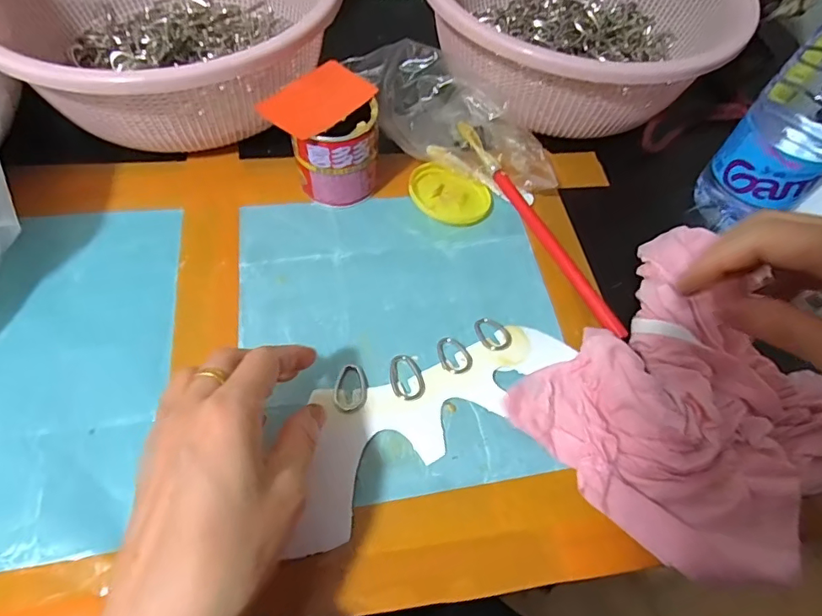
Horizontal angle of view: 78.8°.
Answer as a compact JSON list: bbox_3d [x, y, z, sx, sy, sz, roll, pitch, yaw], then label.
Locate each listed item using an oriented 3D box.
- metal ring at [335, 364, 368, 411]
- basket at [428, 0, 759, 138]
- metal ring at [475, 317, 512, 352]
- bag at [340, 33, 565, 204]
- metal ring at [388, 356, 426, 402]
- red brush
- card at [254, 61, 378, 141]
[{"bbox_3d":[-0.039,0.051,0.321,0.021,0.004,0.032,-5,60,-6],"label":"metal ring"},{"bbox_3d":[0.146,-0.268,0.457,0.266,0.095,0.240,5,60,0],"label":"basket"},{"bbox_3d":[0.057,0.017,0.348,0.020,0.004,0.029,-22,64,-15],"label":"metal ring"},{"bbox_3d":[0.037,-0.154,0.418,0.185,0.051,0.078,33,62,-3],"label":"bag"},{"bbox_3d":[-0.003,0.045,0.328,0.021,0.004,0.033,-14,62,-11],"label":"metal ring"},{"bbox_3d":[0.097,-0.070,0.387,0.015,0.016,0.215,-24,64,-16],"label":"red brush"},{"bbox_3d":[-0.066,-0.151,0.362,0.047,0.004,0.079,39,64,10],"label":"card"}]

